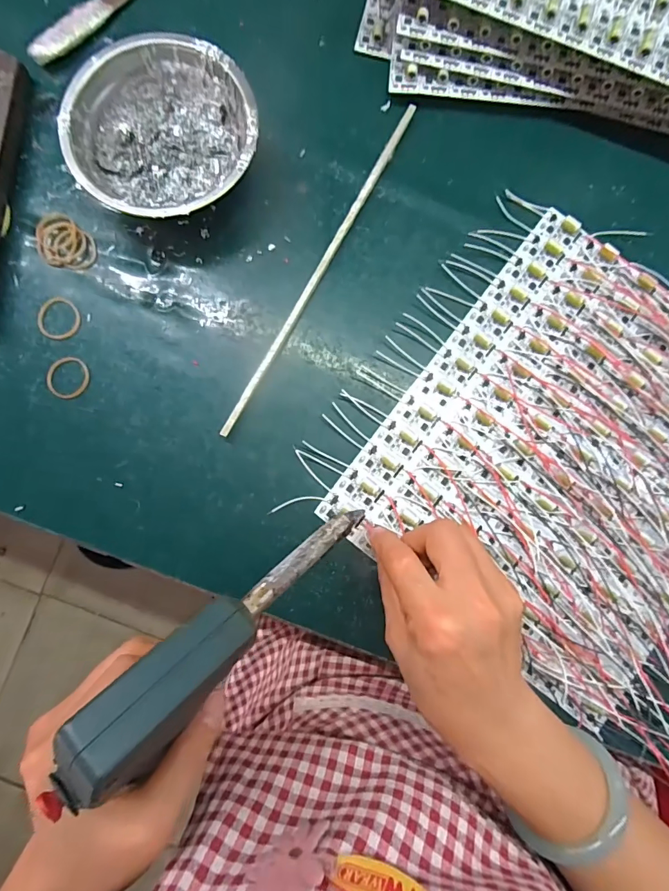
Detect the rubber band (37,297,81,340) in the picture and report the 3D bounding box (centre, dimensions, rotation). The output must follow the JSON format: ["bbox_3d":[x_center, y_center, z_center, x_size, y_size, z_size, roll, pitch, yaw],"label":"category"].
[{"bbox_3d":[-0.198,-0.091,0.306,0.029,0.004,0.030,0,85,-1],"label":"rubber band"}]

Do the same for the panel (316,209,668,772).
[{"bbox_3d":[0.200,0.025,0.301,0.311,0.011,0.286,38,86,2],"label":"panel"}]

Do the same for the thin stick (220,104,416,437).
[{"bbox_3d":[-0.010,-0.129,0.309,0.007,0.008,0.275,29,85,2],"label":"thin stick"}]

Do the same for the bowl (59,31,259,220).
[{"bbox_3d":[-0.115,-0.210,0.298,0.122,0.041,0.122,0,85,-1],"label":"bowl"}]

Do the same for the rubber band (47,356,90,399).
[{"bbox_3d":[-0.190,-0.048,0.304,0.028,0.004,0.030,0,85,-1],"label":"rubber band"}]

